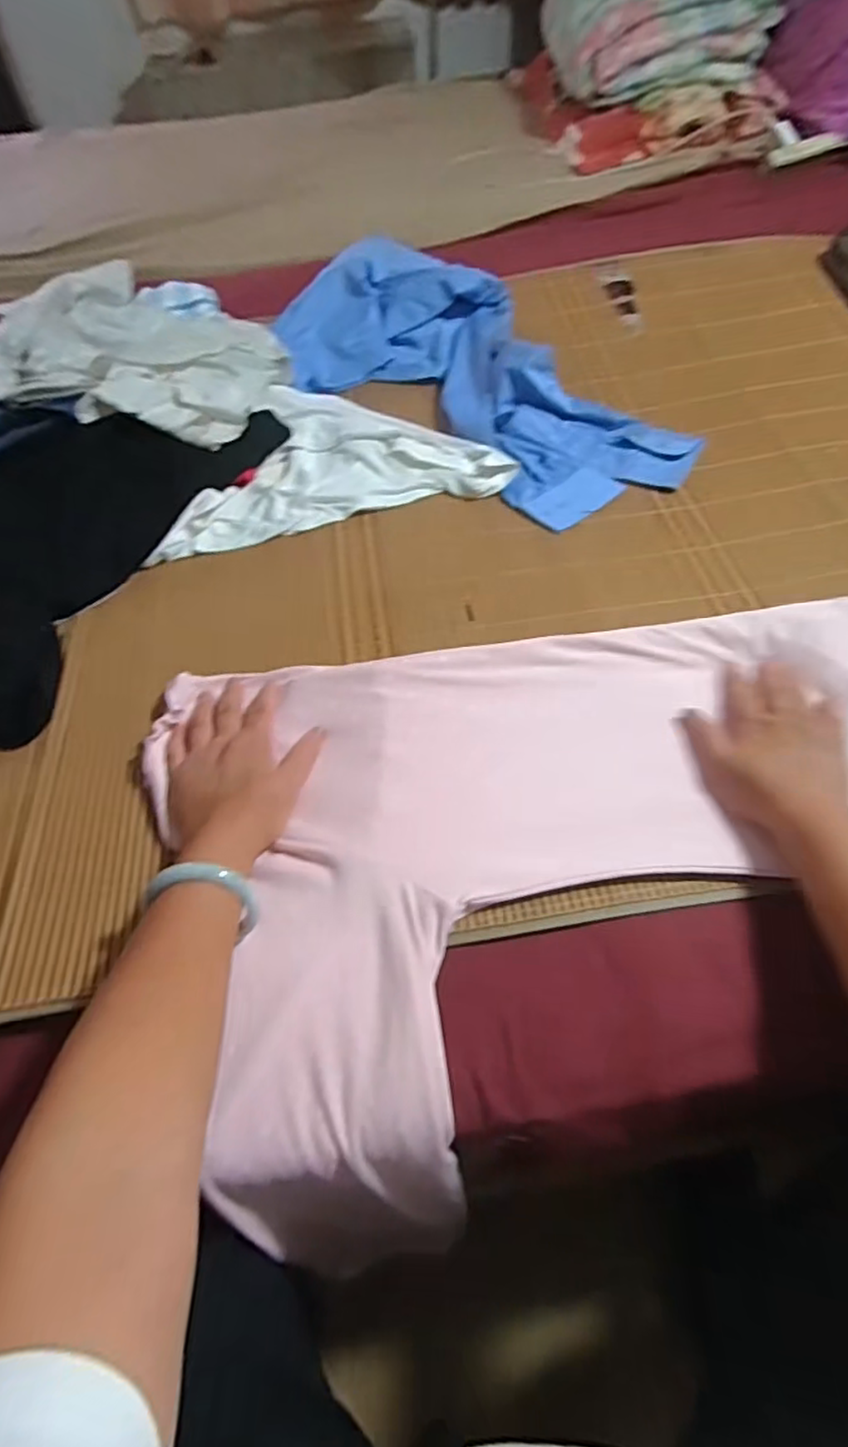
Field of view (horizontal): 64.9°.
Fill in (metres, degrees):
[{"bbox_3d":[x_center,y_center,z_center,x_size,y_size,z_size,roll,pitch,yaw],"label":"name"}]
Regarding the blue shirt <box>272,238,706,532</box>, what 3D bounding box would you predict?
[{"bbox_3d":[0.065,-0.463,0.854,0.603,0.080,0.308,36,65,26],"label":"blue shirt"}]

